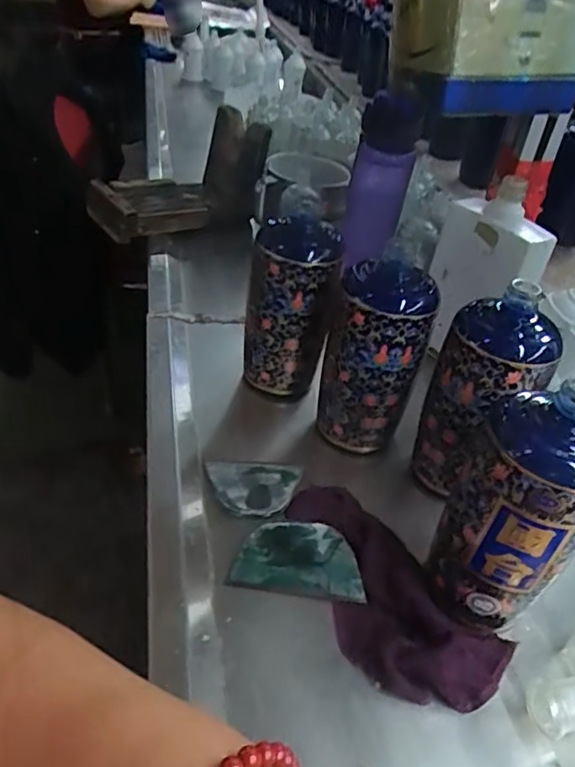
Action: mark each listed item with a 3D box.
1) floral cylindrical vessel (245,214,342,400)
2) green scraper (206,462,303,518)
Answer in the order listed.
[{"bbox_3d":[0.003,-0.069,0.564,0.078,0.165,0.070,6,38,-2],"label":"floral cylindrical vessel"},{"bbox_3d":[-0.027,0.085,0.482,0.075,0.005,0.059,1,39,-8],"label":"green scraper"}]

